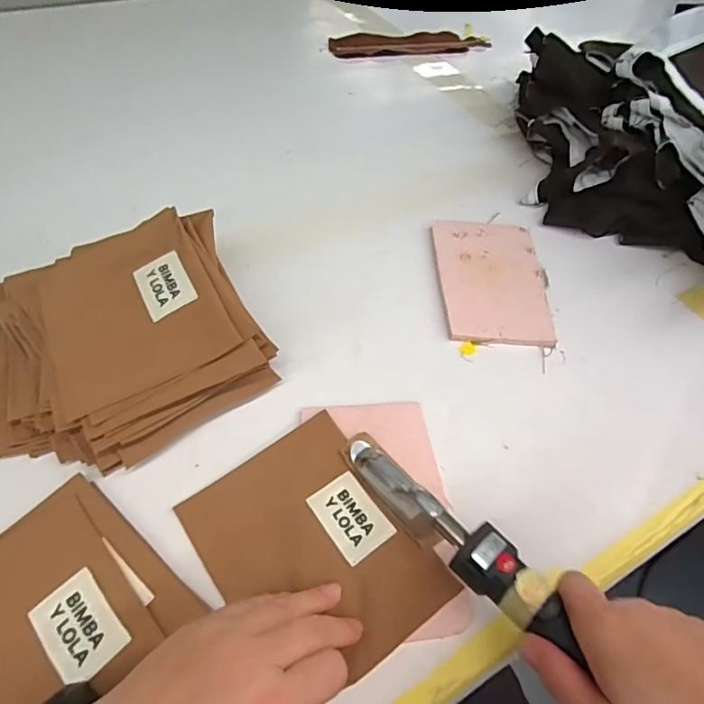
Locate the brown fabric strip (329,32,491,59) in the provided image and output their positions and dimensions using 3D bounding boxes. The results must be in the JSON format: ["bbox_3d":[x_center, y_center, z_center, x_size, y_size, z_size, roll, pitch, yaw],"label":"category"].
[{"bbox_3d":[0.112,-0.571,0.933,0.303,0.017,0.092,-3,52,-8],"label":"brown fabric strip"}]

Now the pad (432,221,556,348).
[{"bbox_3d":[0.150,-0.081,0.545,0.114,0.010,0.183,6,52,-1],"label":"pad"}]

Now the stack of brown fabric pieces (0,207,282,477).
[{"bbox_3d":[-0.203,-0.020,0.420,0.221,0.073,0.212,-21,57,-20],"label":"stack of brown fabric pieces"}]

